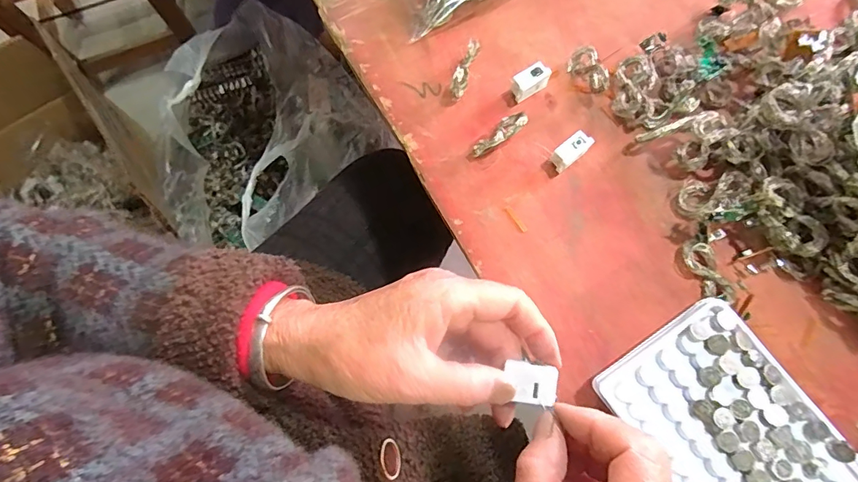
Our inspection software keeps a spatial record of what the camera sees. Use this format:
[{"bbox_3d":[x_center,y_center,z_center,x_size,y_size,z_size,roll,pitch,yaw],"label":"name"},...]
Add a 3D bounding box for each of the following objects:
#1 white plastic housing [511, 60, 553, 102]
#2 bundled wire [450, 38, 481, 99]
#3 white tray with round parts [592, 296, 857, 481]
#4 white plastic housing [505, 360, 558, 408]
[{"bbox_3d":[0.075,-0.117,0.342,0.029,0.021,0.012,-30,74,-8],"label":"white plastic housing"},{"bbox_3d":[0.027,-0.129,0.346,0.009,0.020,0.041,20,74,8],"label":"bundled wire"},{"bbox_3d":[0.172,0.112,0.265,0.093,0.026,0.131,-34,74,-9],"label":"white tray with round parts"},{"bbox_3d":[0.051,0.072,0.232,0.026,0.007,0.020,7,72,4],"label":"white plastic housing"}]

